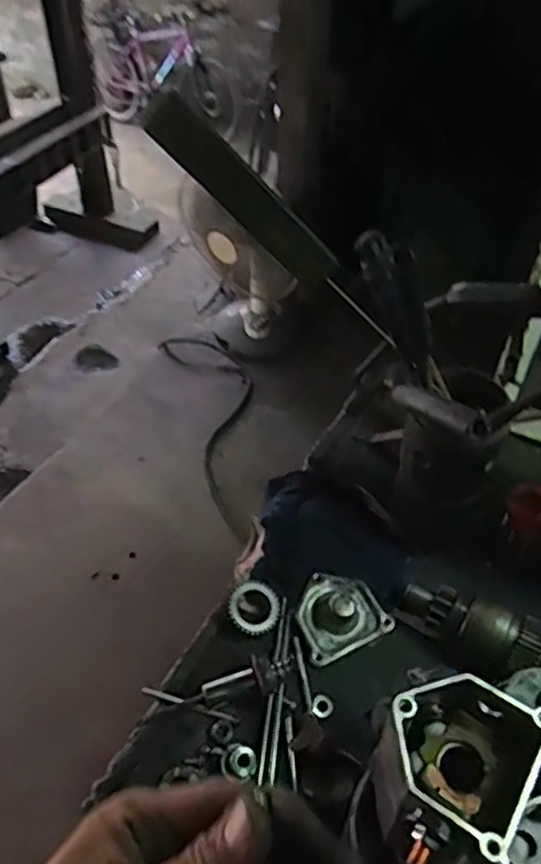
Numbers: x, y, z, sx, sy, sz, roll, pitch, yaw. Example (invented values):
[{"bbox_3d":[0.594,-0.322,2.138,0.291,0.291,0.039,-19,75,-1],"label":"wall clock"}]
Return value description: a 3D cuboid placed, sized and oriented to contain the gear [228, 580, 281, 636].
[{"bbox_3d":[-0.015,0.155,0.596,0.046,0.015,0.044,12,57,-19],"label":"gear"}]

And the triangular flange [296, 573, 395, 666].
[{"bbox_3d":[0.060,0.155,0.593,0.075,0.029,0.070,-22,63,-14],"label":"triangular flange"}]

